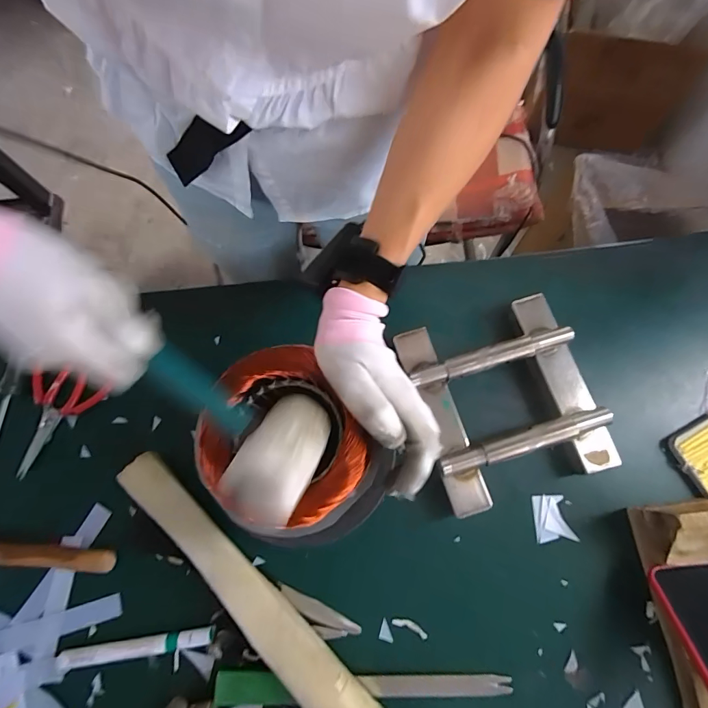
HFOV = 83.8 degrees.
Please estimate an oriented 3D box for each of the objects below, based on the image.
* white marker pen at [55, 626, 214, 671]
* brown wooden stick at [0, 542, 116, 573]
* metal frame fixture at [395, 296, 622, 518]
[{"bbox_3d":[-0.206,0.278,0.375,0.141,0.015,0.016,-8,76,-1],"label":"white marker pen"},{"bbox_3d":[-0.360,0.194,0.393,0.239,0.029,0.019,5,76,2],"label":"brown wooden stick"},{"bbox_3d":[0.157,0.045,0.420,0.173,0.043,0.193,-17,76,-3],"label":"metal frame fixture"}]

